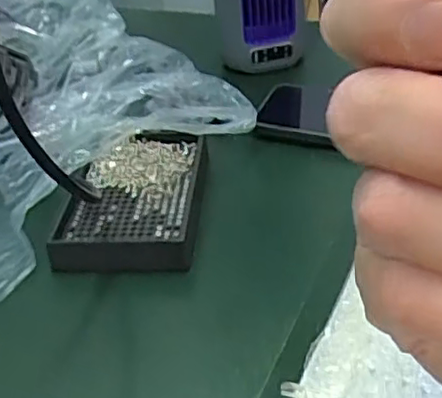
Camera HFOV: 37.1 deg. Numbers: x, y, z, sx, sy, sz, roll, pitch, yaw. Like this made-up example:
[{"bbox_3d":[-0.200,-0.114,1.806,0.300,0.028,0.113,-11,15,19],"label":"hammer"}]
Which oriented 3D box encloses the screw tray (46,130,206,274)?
[{"bbox_3d":[-0.060,-0.005,0.466,0.089,0.029,0.135,-2,36,6],"label":"screw tray"}]

